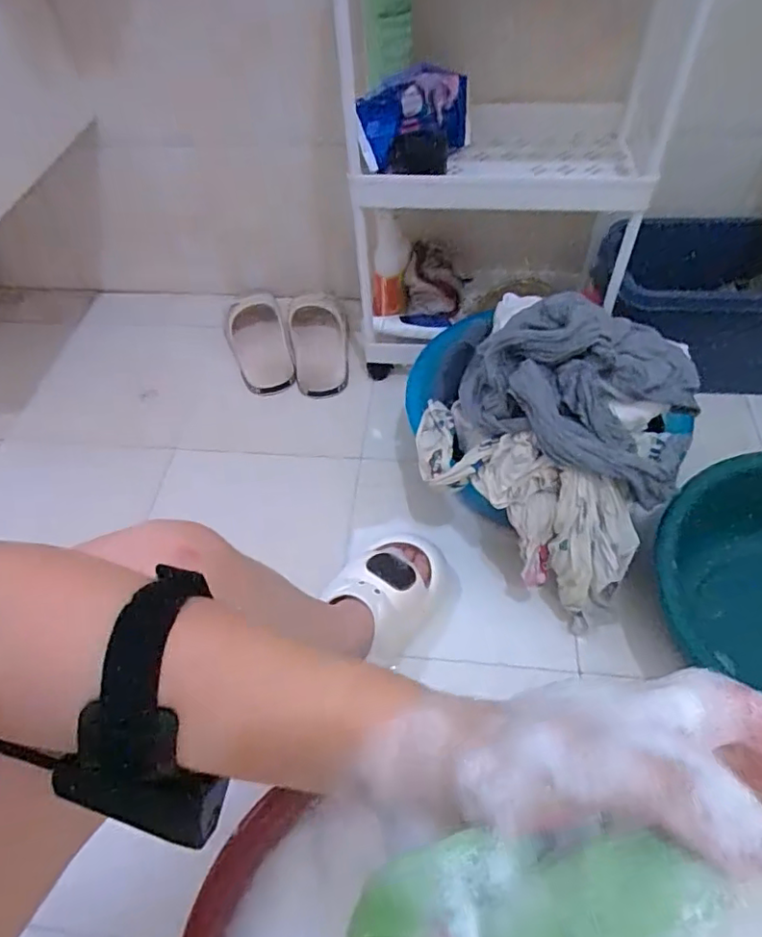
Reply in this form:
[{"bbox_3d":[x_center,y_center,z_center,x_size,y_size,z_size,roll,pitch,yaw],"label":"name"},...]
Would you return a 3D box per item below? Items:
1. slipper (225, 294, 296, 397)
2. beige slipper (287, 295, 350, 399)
[{"bbox_3d":[-0.220,-0.225,1.044,0.106,0.050,0.228,-14,53,-6],"label":"slipper"},{"bbox_3d":[-0.111,-0.228,1.042,0.104,0.047,0.244,-7,53,0],"label":"beige slipper"}]

